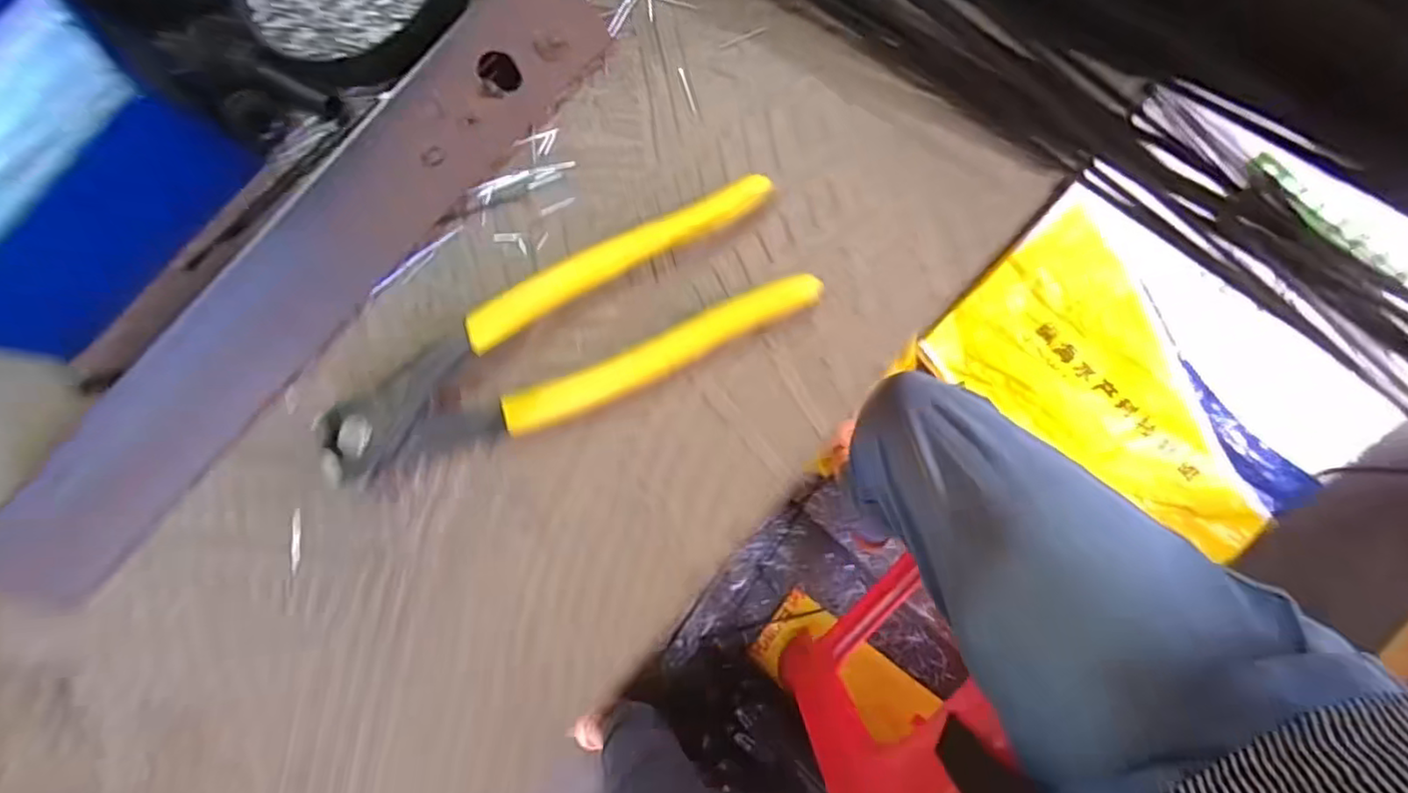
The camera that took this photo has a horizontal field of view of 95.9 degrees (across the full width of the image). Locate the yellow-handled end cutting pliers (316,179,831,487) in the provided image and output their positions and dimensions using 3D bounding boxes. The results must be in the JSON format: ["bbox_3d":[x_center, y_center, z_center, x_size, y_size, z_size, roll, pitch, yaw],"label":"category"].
[{"bbox_3d":[-0.050,-0.019,0.215,0.168,0.017,0.050,-24,82,6],"label":"yellow-handled end cutting pliers"}]

